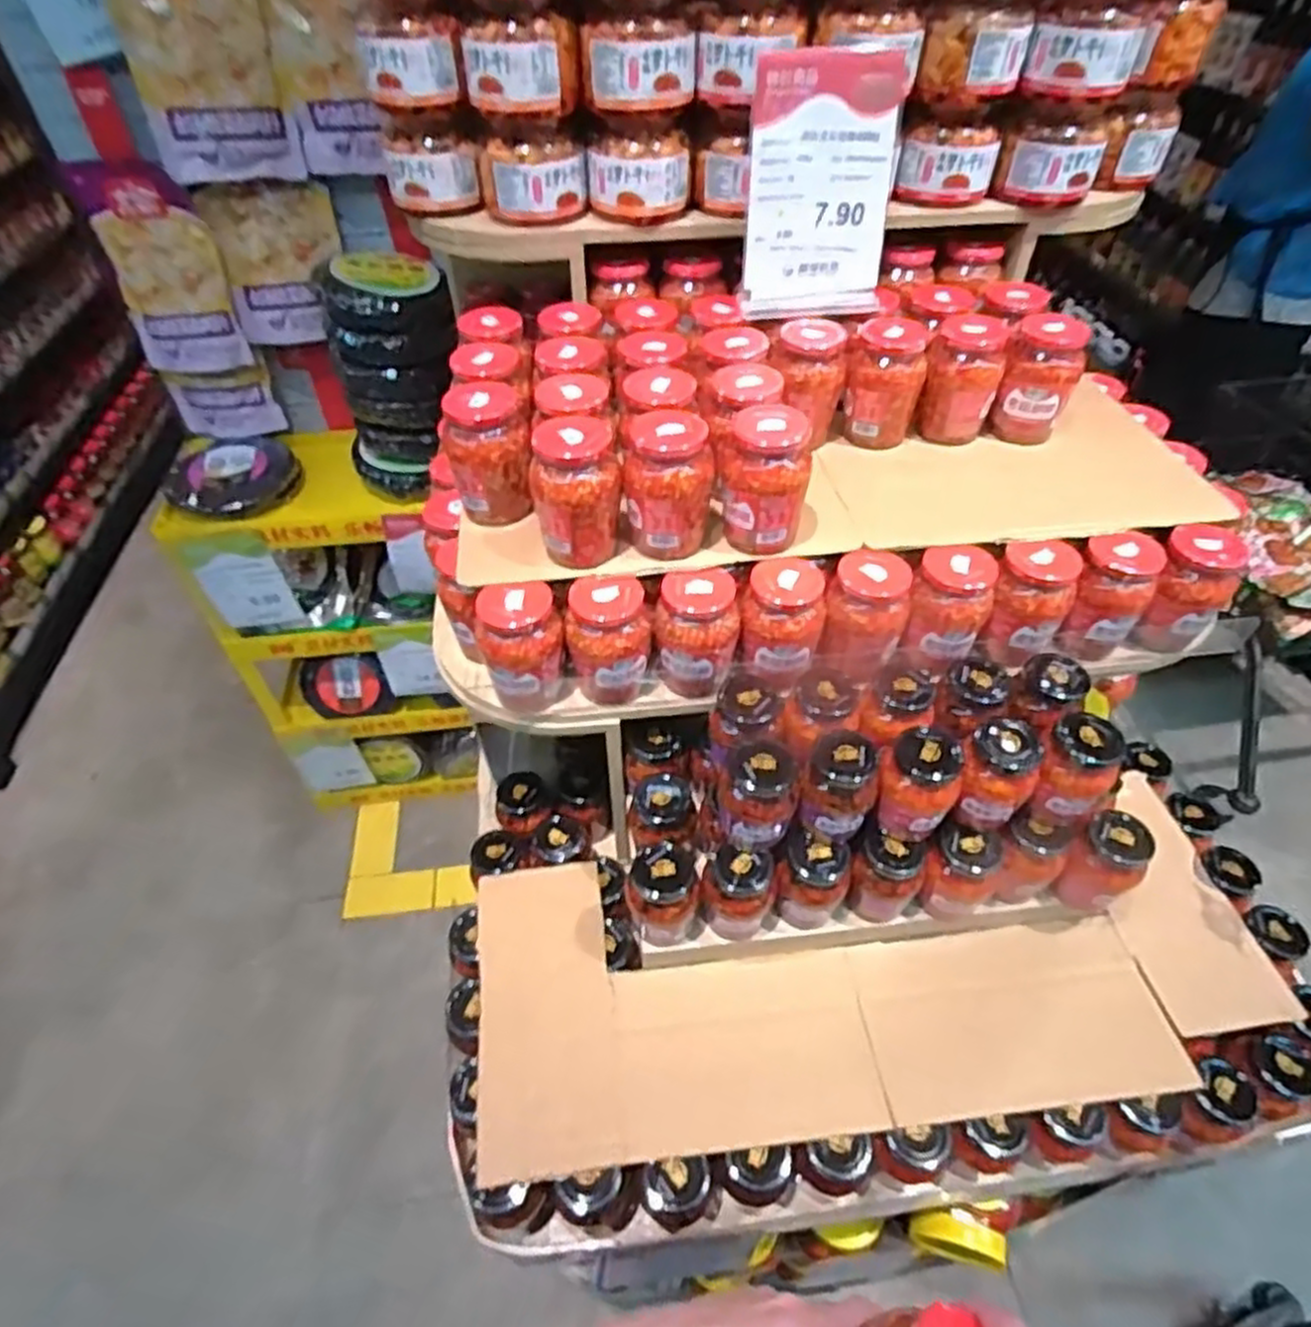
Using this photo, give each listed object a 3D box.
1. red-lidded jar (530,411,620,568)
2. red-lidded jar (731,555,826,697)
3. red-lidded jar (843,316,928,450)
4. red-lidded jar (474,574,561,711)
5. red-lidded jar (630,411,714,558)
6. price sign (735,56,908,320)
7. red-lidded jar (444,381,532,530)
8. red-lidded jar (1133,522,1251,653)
[{"bbox_3d":[-0.071,-0.154,0.676,0.073,0.121,0.069,-1,47,1],"label":"red-lidded jar"},{"bbox_3d":[0.122,-0.038,0.730,0.075,0.116,0.067,16,50,16],"label":"red-lidded jar"},{"bbox_3d":[0.251,-0.304,0.815,0.073,0.114,0.079,-1,47,1],"label":"red-lidded jar"},{"bbox_3d":[-0.125,-0.012,0.719,0.075,0.129,0.066,-15,49,-12],"label":"red-lidded jar"},{"bbox_3d":[0.013,-0.158,0.682,0.075,0.117,0.066,0,47,1],"label":"red-lidded jar"},{"bbox_3d":[0.165,-0.464,0.749,0.146,0.217,0.035,-3,47,-1],"label":"price sign"},{"bbox_3d":[-0.159,-0.200,0.724,0.073,0.116,0.082,-12,48,-9],"label":"red-lidded jar"},{"bbox_3d":[0.535,-0.072,0.760,0.076,0.112,0.078,34,56,28],"label":"red-lidded jar"}]

